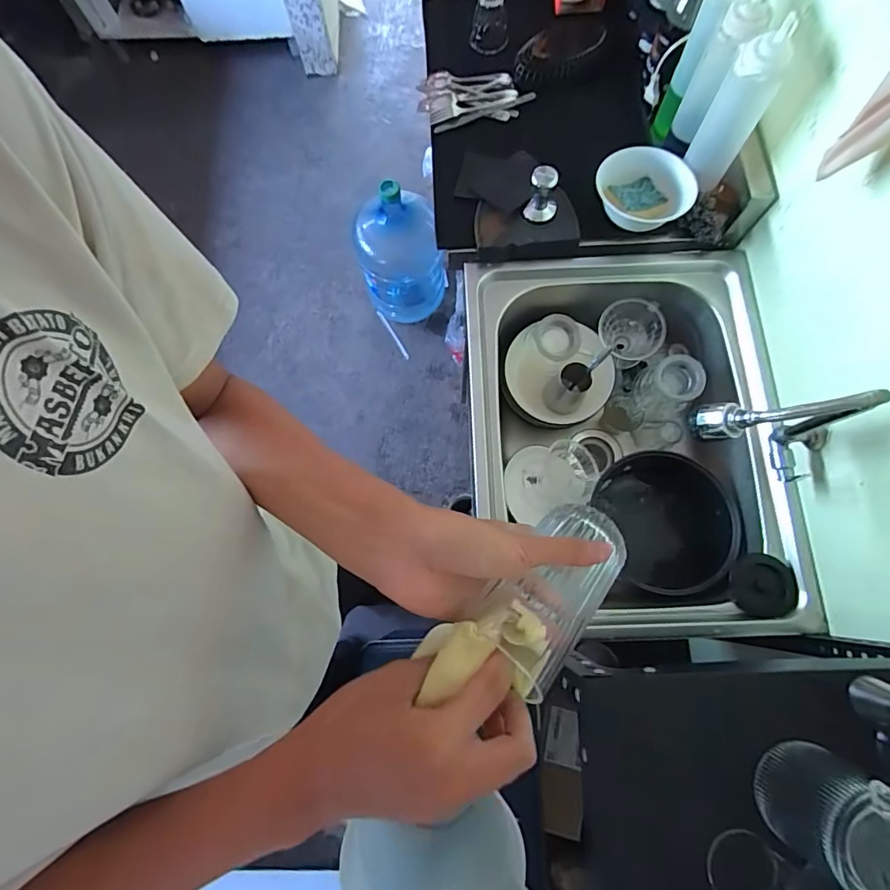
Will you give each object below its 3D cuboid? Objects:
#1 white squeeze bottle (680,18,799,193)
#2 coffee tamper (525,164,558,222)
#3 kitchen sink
[{"bbox_3d":[0.437,-0.495,0.737,0.070,0.274,0.078,37,79,10],"label":"white squeeze bottle"},{"bbox_3d":[0.166,-0.421,0.804,0.049,0.079,0.048,18,76,6],"label":"coffee tamper"},{"bbox_3d":[0.297,0.004,0.868,0.470,0.263,0.631,-2,75,1],"label":"kitchen sink"}]

